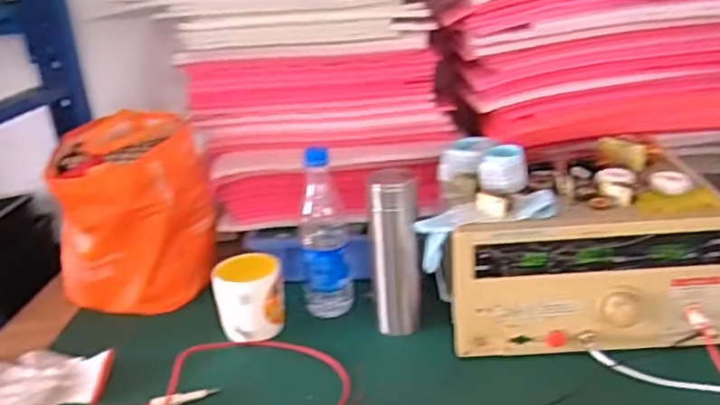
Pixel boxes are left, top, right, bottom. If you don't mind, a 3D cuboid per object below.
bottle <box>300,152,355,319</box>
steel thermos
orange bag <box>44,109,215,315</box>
[{"bbox_3d":[-0.047,0.045,0.850,0.063,0.233,0.058,-6,21,-4],"label":"bottle"},{"bbox_3d":[0.044,0.064,0.818,0.057,0.207,0.054,-4,21,1],"label":"steel thermos"},{"bbox_3d":[-0.322,0.022,0.953,0.191,0.241,0.234,1,22,14],"label":"orange bag"}]

